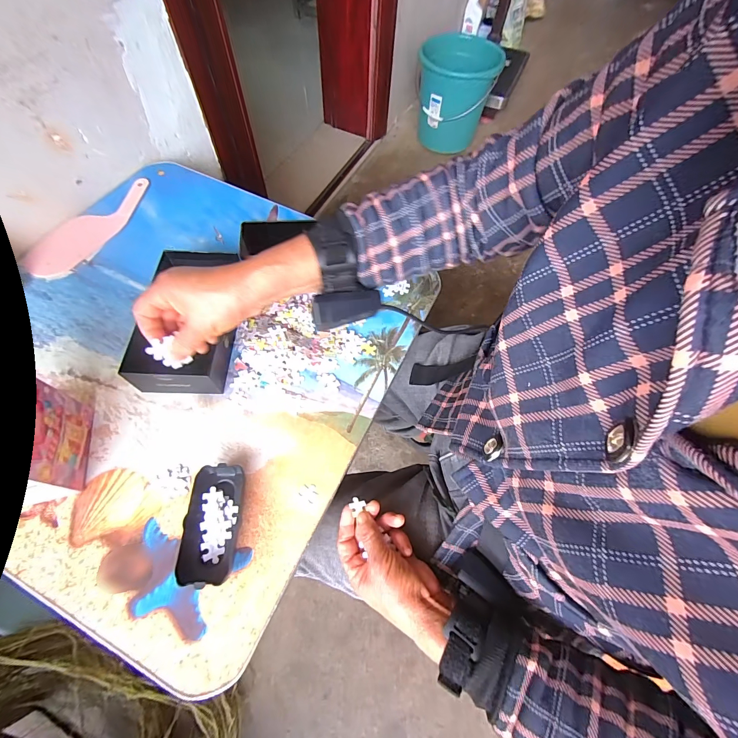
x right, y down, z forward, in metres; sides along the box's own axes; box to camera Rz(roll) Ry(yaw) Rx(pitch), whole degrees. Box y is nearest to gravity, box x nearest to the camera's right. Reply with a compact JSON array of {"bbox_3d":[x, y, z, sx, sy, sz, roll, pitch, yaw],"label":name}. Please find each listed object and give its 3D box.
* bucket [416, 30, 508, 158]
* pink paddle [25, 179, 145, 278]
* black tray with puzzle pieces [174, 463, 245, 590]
[{"bbox_3d":[0.361,-1.161,1.454,0.310,0.299,0.335,11,66,5],"label":"bucket"},{"bbox_3d":[-0.438,-0.234,0.549,0.078,0.013,0.229,24,68,10],"label":"pink paddle"},{"bbox_3d":[-0.162,0.157,0.355,0.049,0.026,0.109,0,66,0],"label":"black tray with puzzle pieces"}]

